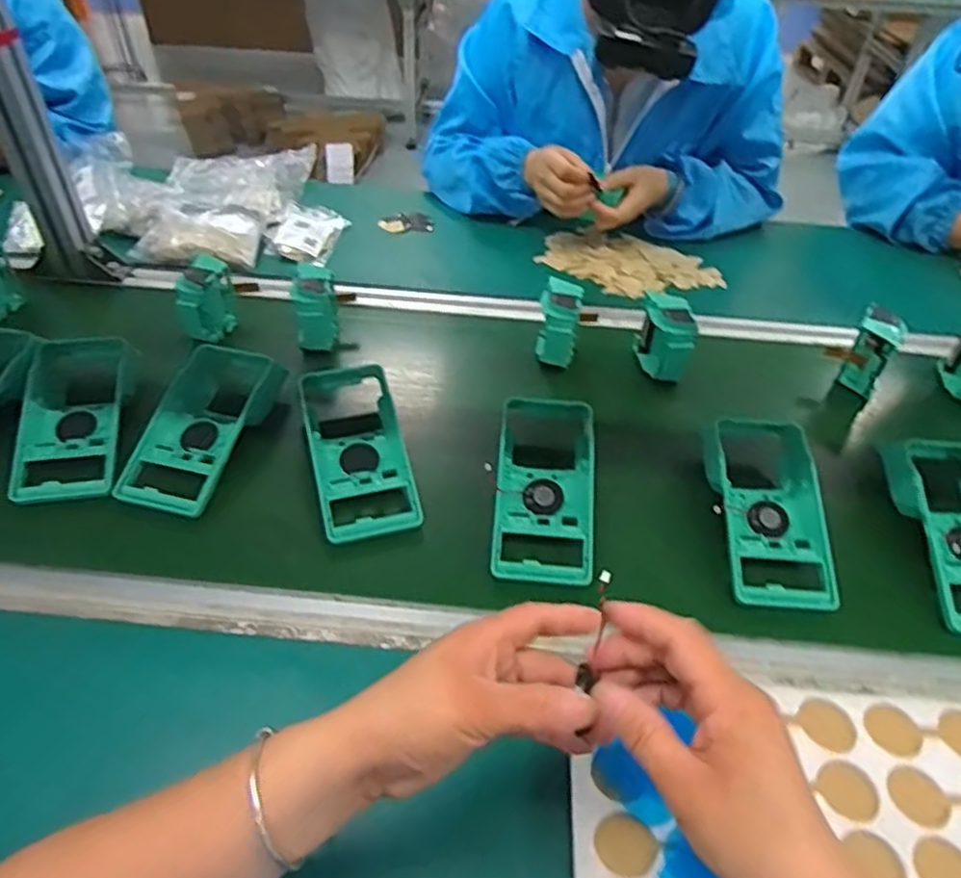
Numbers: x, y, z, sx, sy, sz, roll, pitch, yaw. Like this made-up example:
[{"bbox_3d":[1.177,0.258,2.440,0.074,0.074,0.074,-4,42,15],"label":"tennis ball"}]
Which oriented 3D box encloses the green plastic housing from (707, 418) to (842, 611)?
[{"bbox_3d":[0.242,0.057,0.592,0.089,0.050,0.182,3,45,0],"label":"green plastic housing"}]

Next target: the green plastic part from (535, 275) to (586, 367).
[{"bbox_3d":[0.085,-0.124,0.749,0.045,0.072,0.068,10,46,7],"label":"green plastic part"}]

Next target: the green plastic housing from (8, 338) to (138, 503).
[{"bbox_3d":[-0.372,-0.020,0.645,0.091,0.055,0.180,-7,46,-9],"label":"green plastic housing"}]

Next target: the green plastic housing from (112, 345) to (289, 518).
[{"bbox_3d":[-0.251,-0.019,0.644,0.089,0.053,0.196,14,46,11],"label":"green plastic housing"}]

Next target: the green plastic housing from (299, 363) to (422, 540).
[{"bbox_3d":[-0.112,0.004,0.624,0.083,0.049,0.187,-10,47,-13],"label":"green plastic housing"}]

